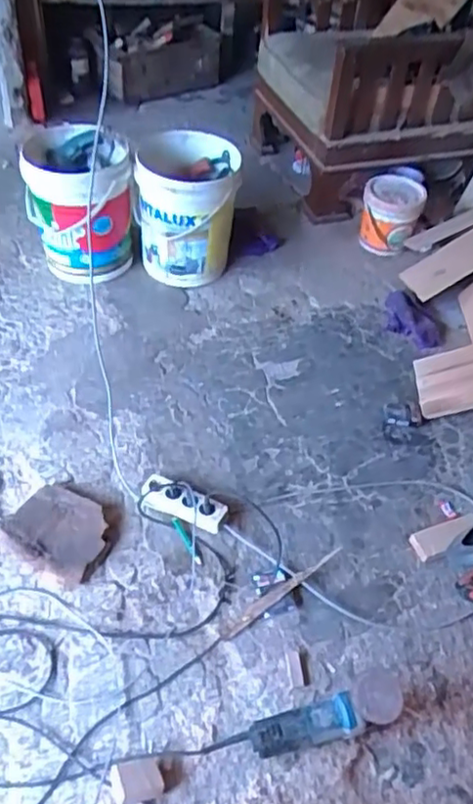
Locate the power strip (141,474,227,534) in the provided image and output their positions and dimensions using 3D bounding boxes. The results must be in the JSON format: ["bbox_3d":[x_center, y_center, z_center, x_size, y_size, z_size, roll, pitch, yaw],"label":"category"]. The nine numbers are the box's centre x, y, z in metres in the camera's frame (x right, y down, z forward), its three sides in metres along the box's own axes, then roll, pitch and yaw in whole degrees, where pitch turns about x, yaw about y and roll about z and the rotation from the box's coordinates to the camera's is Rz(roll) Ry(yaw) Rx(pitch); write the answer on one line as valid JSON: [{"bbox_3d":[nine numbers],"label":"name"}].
[{"bbox_3d":[-0.121,0.228,1.492,0.202,0.057,0.081,17,50,11],"label":"power strip"}]

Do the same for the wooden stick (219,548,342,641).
[{"bbox_3d":[0.095,0.387,1.373,0.316,0.026,0.036,-28,56,-25],"label":"wooden stick"}]

